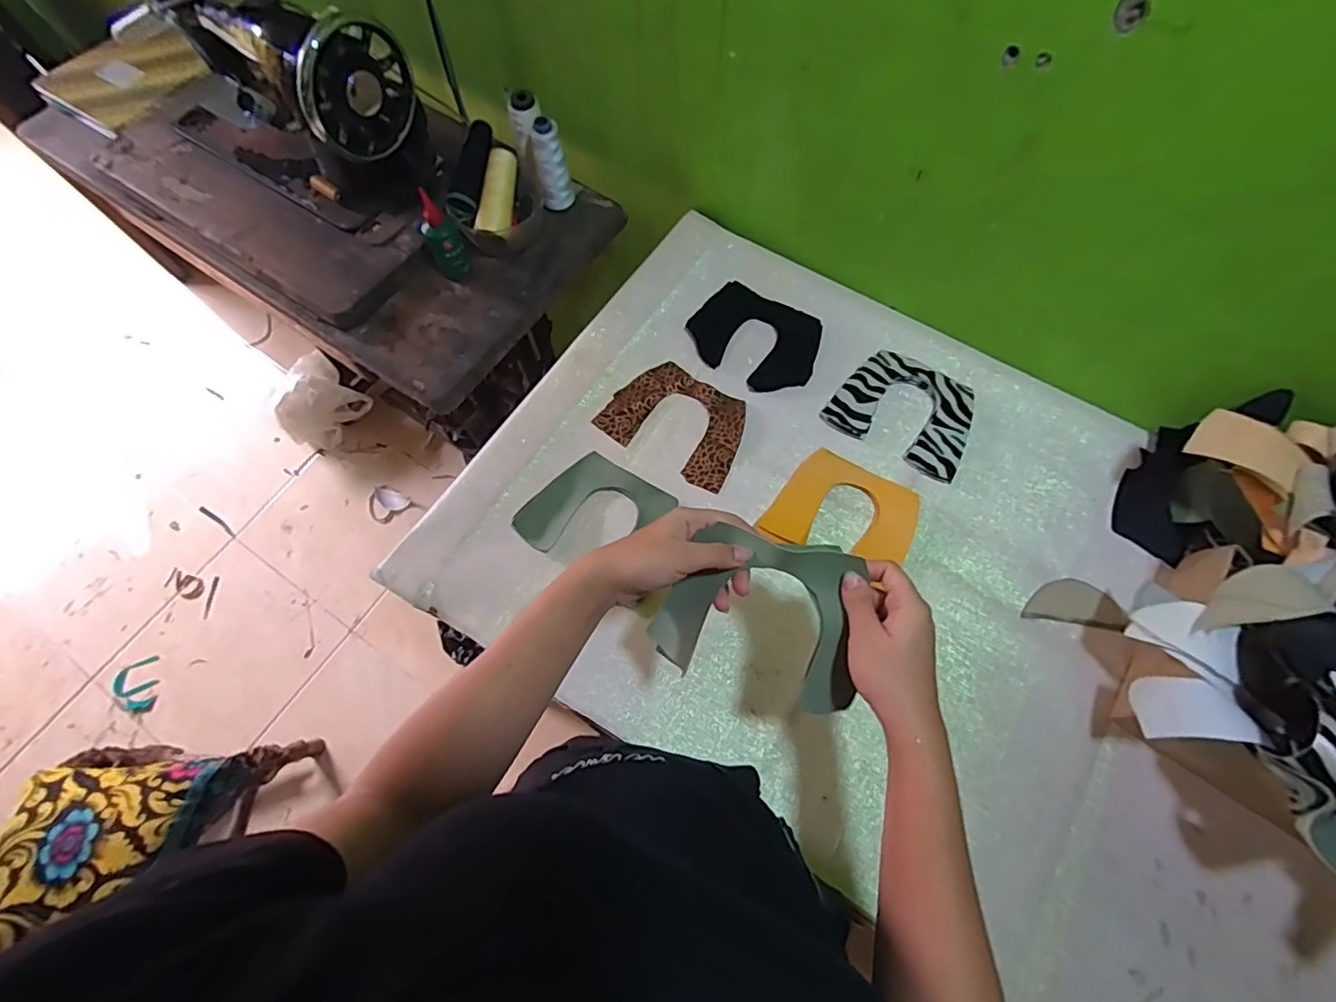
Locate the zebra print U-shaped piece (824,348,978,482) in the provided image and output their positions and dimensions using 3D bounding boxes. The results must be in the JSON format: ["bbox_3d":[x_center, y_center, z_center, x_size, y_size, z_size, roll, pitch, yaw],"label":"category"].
[{"bbox_3d":[0.271,-0.107,0.660,0.152,0.009,0.123,29,72,12],"label":"zebra print U-shaped piece"}]

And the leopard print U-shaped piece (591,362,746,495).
[{"bbox_3d":[0.013,-0.094,0.668,0.160,0.008,0.118,30,73,12],"label":"leopard print U-shaped piece"}]

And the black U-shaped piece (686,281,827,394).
[{"bbox_3d":[0.109,-0.201,0.708,0.155,0.004,0.123,32,74,10],"label":"black U-shaped piece"}]

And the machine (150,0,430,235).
[{"bbox_3d":[-0.491,-0.527,0.718,0.372,0.200,0.169,32,73,13],"label":"machine"}]

